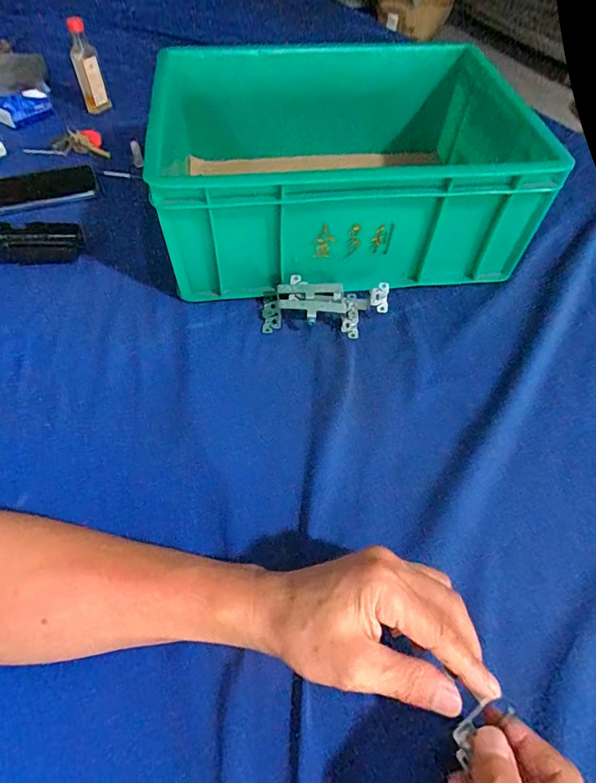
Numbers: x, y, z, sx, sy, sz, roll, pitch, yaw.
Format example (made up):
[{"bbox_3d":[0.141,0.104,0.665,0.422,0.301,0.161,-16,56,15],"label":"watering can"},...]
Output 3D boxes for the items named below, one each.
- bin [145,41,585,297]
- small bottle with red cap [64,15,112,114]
[{"bbox_3d":[0.051,-0.269,0.543,0.411,0.145,0.297,-7,55,-7],"label":"bin"},{"bbox_3d":[-0.337,-0.517,0.719,0.040,0.124,0.037,-21,58,-16],"label":"small bottle with red cap"}]

